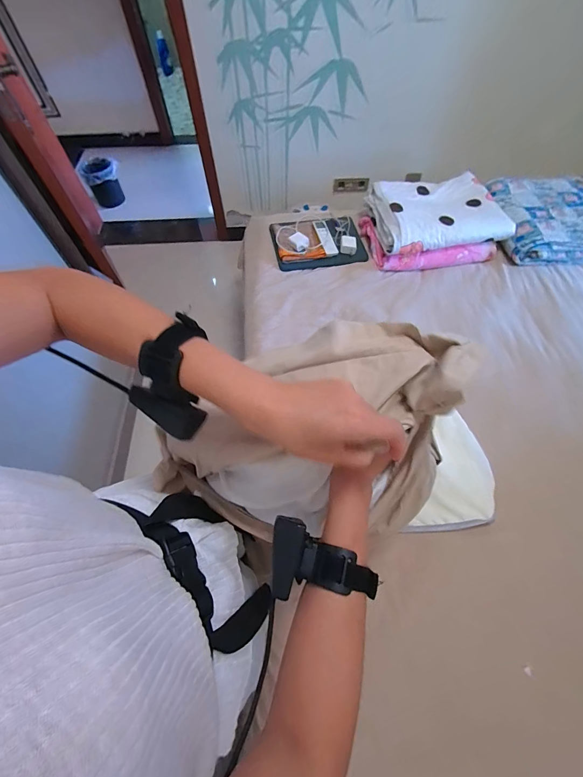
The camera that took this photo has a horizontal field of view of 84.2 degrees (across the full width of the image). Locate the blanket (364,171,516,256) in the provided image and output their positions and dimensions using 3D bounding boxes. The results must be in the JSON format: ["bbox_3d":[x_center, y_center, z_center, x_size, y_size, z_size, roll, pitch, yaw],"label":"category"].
[{"bbox_3d":[0.514,-0.624,1.137,0.439,0.069,0.318,-7,61,-5],"label":"blanket"}]

